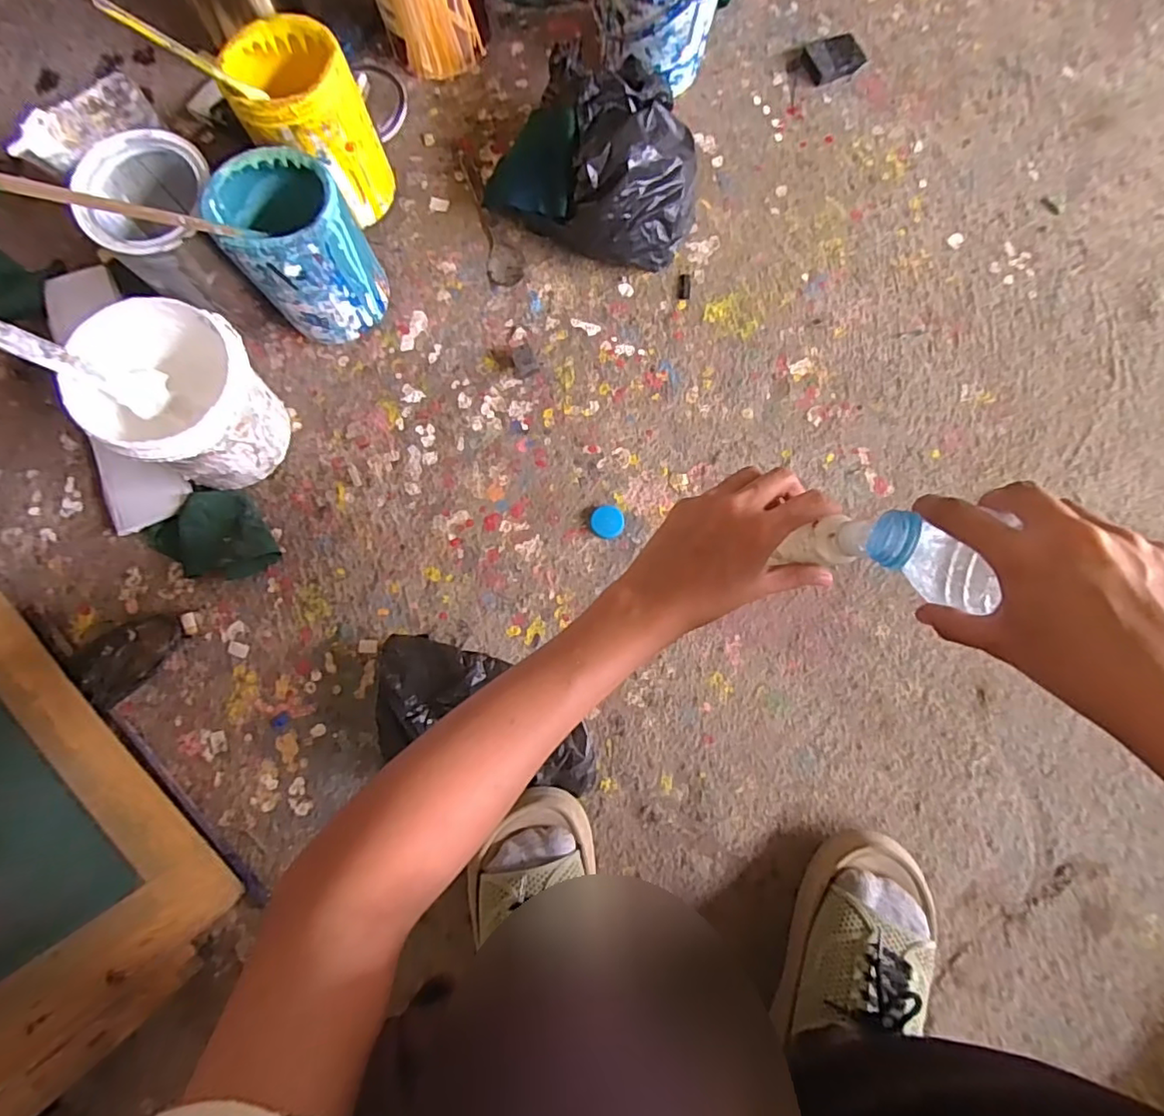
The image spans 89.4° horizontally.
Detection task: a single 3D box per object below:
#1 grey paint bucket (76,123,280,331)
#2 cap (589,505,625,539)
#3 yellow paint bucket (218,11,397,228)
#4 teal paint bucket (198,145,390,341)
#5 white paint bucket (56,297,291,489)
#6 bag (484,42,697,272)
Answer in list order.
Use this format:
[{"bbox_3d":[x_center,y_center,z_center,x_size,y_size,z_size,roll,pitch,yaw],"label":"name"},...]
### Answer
[{"bbox_3d":[-0.358,-0.291,0.537,0.101,0.141,0.128,-20,82,-2],"label":"grey paint bucket"},{"bbox_3d":[0.024,-0.034,0.554,0.031,0.007,0.031,0,82,1],"label":"cap"},{"bbox_3d":[-0.247,-0.393,0.549,0.111,0.138,0.103,27,83,5],"label":"yellow paint bucket"},{"bbox_3d":[-0.244,-0.271,0.529,0.095,0.139,0.101,0,82,1],"label":"teal paint bucket"},{"bbox_3d":[-0.328,-0.135,0.509,0.122,0.136,0.120,0,82,1],"label":"white paint bucket"},{"bbox_3d":[0.018,-0.379,0.563,0.192,0.103,0.154,32,84,6],"label":"bag"}]

